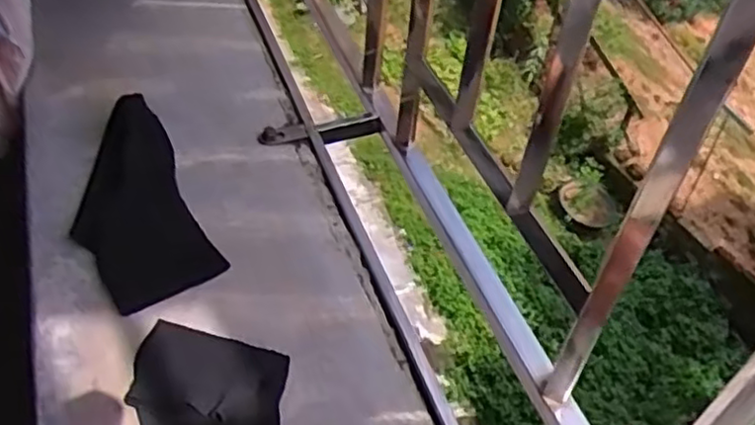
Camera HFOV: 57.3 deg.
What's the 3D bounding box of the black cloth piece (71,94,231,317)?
[{"bbox_3d":[-0.217,-0.012,0.611,0.098,0.041,0.211,-19,52,-23],"label":"black cloth piece"}]

